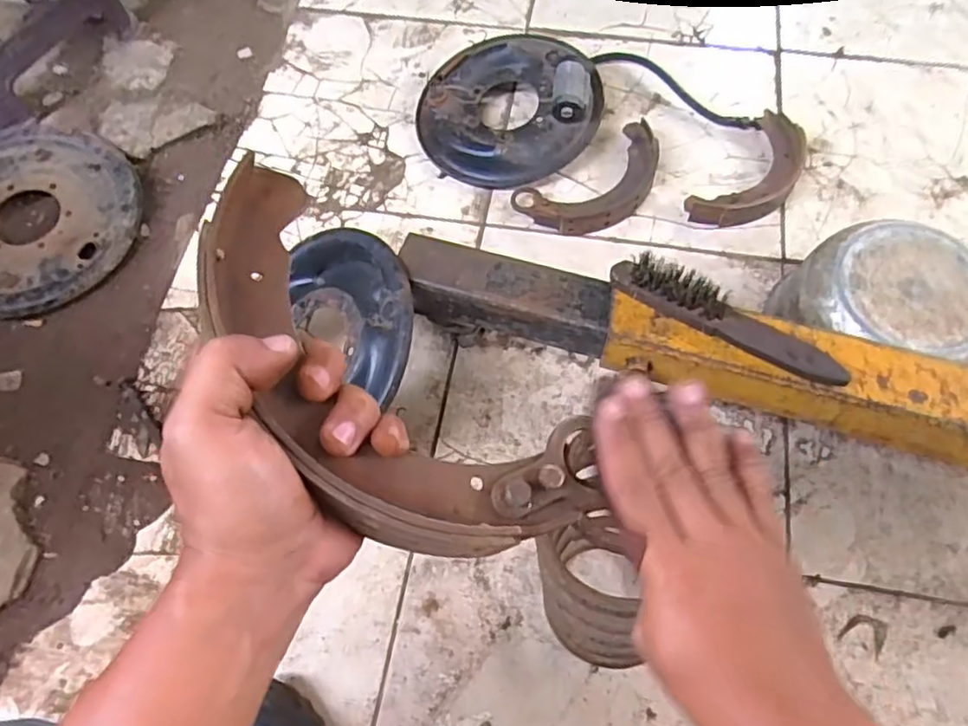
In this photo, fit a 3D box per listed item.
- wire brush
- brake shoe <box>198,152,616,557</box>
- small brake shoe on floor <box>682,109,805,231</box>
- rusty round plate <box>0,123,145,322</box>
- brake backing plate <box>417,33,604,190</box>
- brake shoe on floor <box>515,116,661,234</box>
[{"bbox_3d":[0.230,-0.044,0.610,0.229,0.034,0.036,28,69,14],"label":"wire brush"},{"bbox_3d":[-0.045,0.004,0.280,0.100,0.046,0.221,-43,85,-14],"label":"brake shoe"},{"bbox_3d":[0.380,-0.260,0.899,0.099,0.036,0.220,38,74,17],"label":"small brake shoe on floor"},{"bbox_3d":[-0.650,-0.212,0.906,0.304,0.033,0.293,-1,67,3],"label":"rusty round plate"},{"bbox_3d":[0.035,-0.375,0.942,0.261,0.082,0.238,-1,67,3],"label":"brake backing plate"},{"bbox_3d":[0.159,-0.248,0.905,0.224,0.031,0.122,-30,68,-9],"label":"brake shoe on floor"}]

